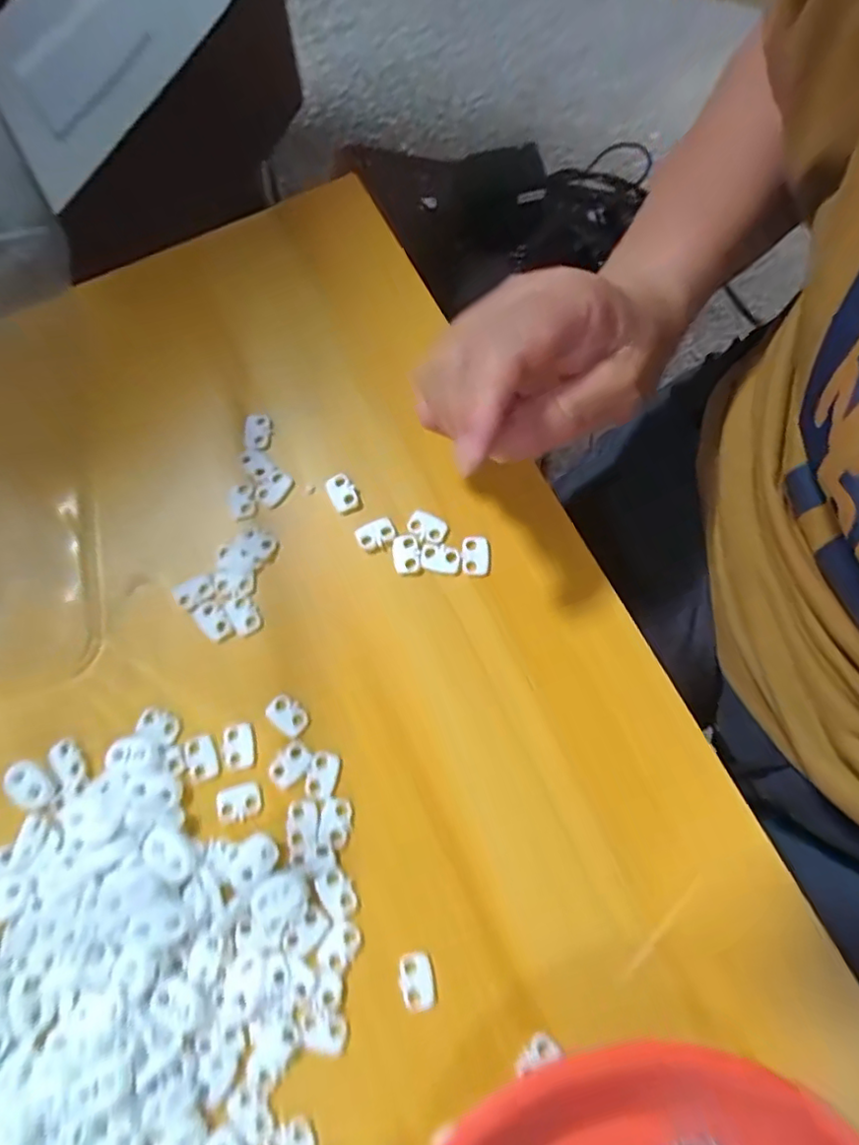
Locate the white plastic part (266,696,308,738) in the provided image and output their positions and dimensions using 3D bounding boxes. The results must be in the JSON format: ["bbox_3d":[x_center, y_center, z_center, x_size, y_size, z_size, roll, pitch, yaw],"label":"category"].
[{"bbox_3d":[-0.062,0.062,0.249,0.018,0.004,0.013,41,80,11],"label":"white plastic part"}]

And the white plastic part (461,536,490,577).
[{"bbox_3d":[0.021,-0.008,0.268,0.013,0.004,0.019,0,75,2],"label":"white plastic part"}]

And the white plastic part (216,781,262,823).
[{"bbox_3d":[-0.080,0.096,0.240,0.019,0.004,0.013,-17,75,-3],"label":"white plastic part"}]

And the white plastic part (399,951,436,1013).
[{"bbox_3d":[-0.005,0.159,0.222,0.013,0.004,0.019,-13,75,-2],"label":"white plastic part"}]

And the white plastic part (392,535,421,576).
[{"bbox_3d":[-0.011,-0.009,0.267,0.012,0.004,0.018,-11,75,-1],"label":"white plastic part"}]

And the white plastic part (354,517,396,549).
[{"bbox_3d":[-0.026,-0.019,0.270,0.018,0.004,0.012,-23,76,-4],"label":"white plastic part"}]

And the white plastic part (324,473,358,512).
[{"bbox_3d":[-0.043,-0.039,0.277,0.013,0.004,0.018,-25,76,-5],"label":"white plastic part"}]

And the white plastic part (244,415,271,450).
[{"bbox_3d":[-0.087,-0.070,0.289,0.014,0.005,0.019,-6,75,0],"label":"white plastic part"}]

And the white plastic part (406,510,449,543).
[{"bbox_3d":[-0.001,-0.022,0.272,0.019,0.004,0.013,26,78,8],"label":"white plastic part"}]

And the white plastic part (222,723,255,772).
[{"bbox_3d":[-0.083,0.075,0.246,0.013,0.004,0.019,-14,75,-2],"label":"white plastic part"}]

